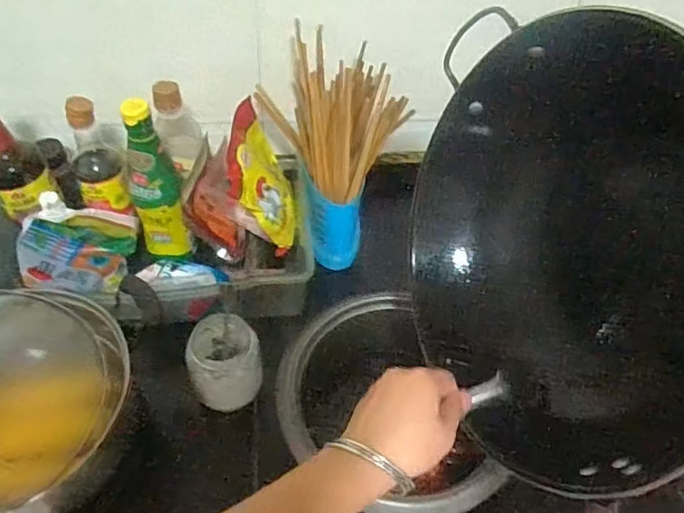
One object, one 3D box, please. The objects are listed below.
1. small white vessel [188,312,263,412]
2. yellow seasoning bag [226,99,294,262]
[{"bbox_3d":[-0.134,0.123,0.663,0.075,0.086,0.079,-5,50,-9],"label":"small white vessel"},{"bbox_3d":[-0.115,-0.104,0.813,0.049,0.197,0.133,-7,54,27],"label":"yellow seasoning bag"}]

